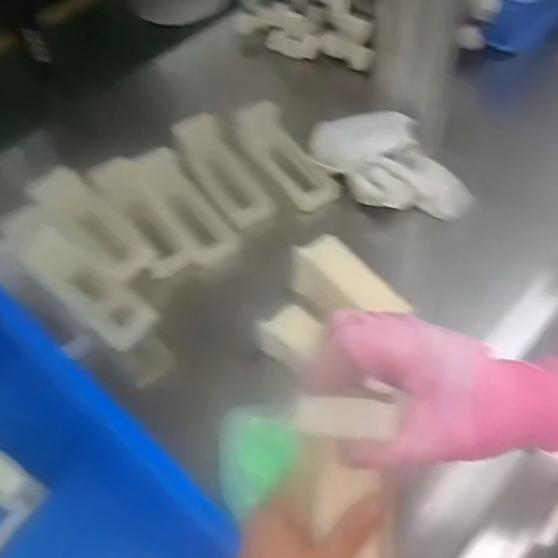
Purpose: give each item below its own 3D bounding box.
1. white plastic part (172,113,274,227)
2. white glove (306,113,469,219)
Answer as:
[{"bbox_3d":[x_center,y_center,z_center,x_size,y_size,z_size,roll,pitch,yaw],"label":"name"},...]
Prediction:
[{"bbox_3d":[-0.070,-0.136,0.753,0.057,0.034,0.165,-32,74,-18],"label":"white plastic part"},{"bbox_3d":[0.134,-0.138,0.720,0.201,0.057,0.109,31,61,10],"label":"white glove"}]

